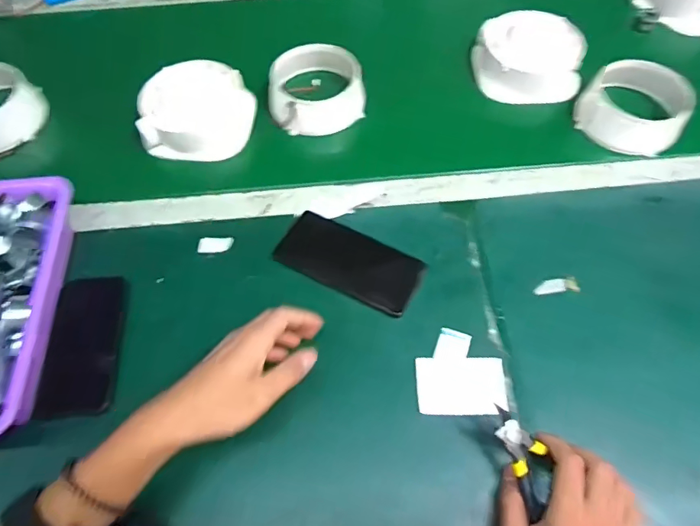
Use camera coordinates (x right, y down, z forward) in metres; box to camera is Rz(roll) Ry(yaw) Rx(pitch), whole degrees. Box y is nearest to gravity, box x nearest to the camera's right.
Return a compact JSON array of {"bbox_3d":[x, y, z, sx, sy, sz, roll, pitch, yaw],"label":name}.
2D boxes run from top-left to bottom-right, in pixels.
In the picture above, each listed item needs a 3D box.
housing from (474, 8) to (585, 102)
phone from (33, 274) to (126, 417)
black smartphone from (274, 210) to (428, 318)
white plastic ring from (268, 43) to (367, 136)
[{"bbox_3d":[0.255,-0.292,0.676,0.139,0.072,0.112,1,62,2],"label":"housing"},{"bbox_3d":[-0.278,0.083,0.498,0.071,0.008,0.146,-3,62,-1],"label":"phone"},{"bbox_3d":[0.001,-0.002,0.553,0.162,0.014,0.078,25,65,14],"label":"black smartphone"},{"bbox_3d":[-0.046,-0.236,0.651,0.127,0.062,0.109,-18,63,-8],"label":"white plastic ring"}]

